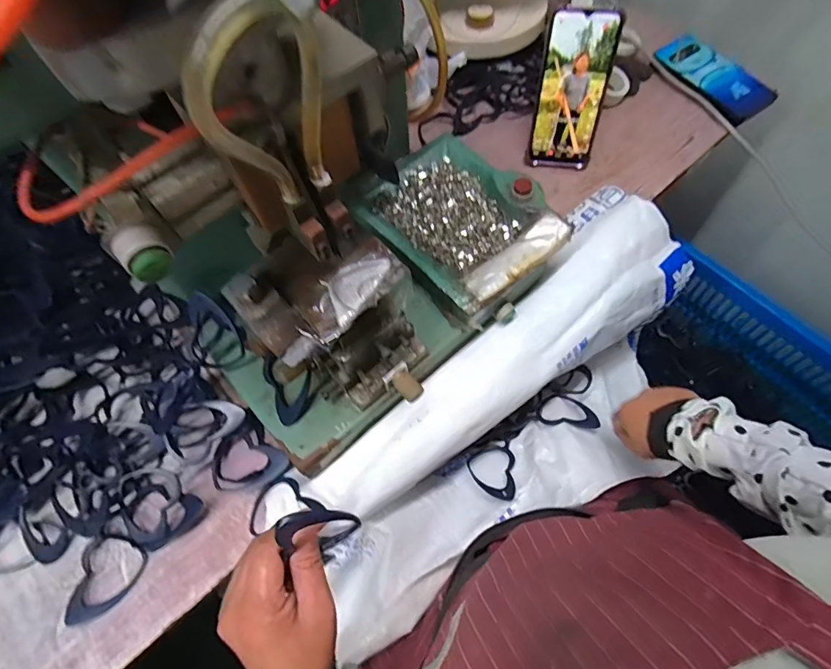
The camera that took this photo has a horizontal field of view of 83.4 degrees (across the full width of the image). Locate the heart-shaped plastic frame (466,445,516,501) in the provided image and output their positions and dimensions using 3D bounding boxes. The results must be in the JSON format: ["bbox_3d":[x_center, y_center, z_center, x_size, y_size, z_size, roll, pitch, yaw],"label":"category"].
[{"bbox_3d":[0.093,0.165,0.554,0.055,0.015,0.075,-15,33,7],"label":"heart-shaped plastic frame"}]

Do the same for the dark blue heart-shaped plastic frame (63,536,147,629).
[{"bbox_3d":[-0.281,0.224,0.428,0.060,0.010,0.072,0,66,2],"label":"dark blue heart-shaped plastic frame"}]

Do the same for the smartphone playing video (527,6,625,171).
[{"bbox_3d":[0.183,-0.279,0.545,0.075,0.165,0.011,7,40,6],"label":"smartphone playing video"}]

